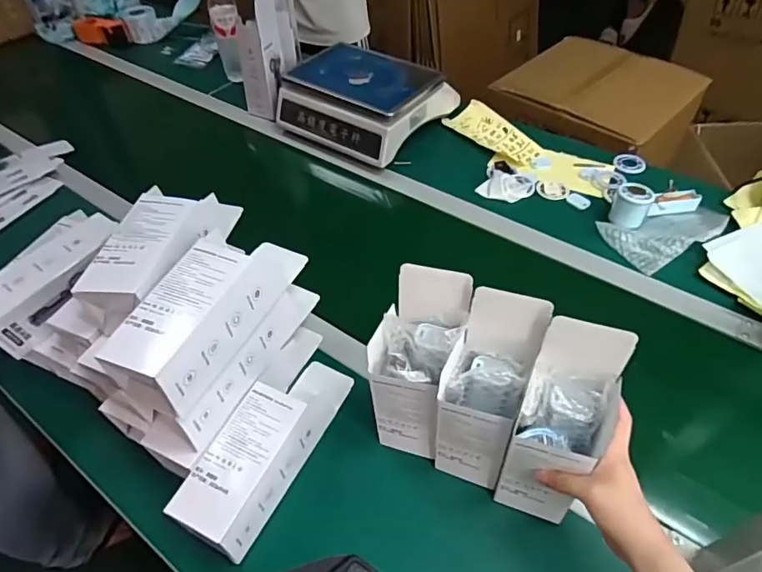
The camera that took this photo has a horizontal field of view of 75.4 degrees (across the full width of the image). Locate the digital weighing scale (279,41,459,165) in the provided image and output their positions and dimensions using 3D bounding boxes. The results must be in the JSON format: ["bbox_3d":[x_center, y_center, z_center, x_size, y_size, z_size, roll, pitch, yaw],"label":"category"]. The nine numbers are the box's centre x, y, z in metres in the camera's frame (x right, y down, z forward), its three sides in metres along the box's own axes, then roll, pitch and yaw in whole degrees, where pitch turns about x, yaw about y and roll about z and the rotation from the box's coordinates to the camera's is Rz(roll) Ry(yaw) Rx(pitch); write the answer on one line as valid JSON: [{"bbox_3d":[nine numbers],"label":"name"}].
[{"bbox_3d":[-0.027,-0.396,1.040,0.290,0.130,0.272,30,57,24],"label":"digital weighing scale"}]

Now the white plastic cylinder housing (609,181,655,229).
[{"bbox_3d":[0.411,-0.131,0.813,0.053,0.063,0.056,23,55,20],"label":"white plastic cylinder housing"}]

